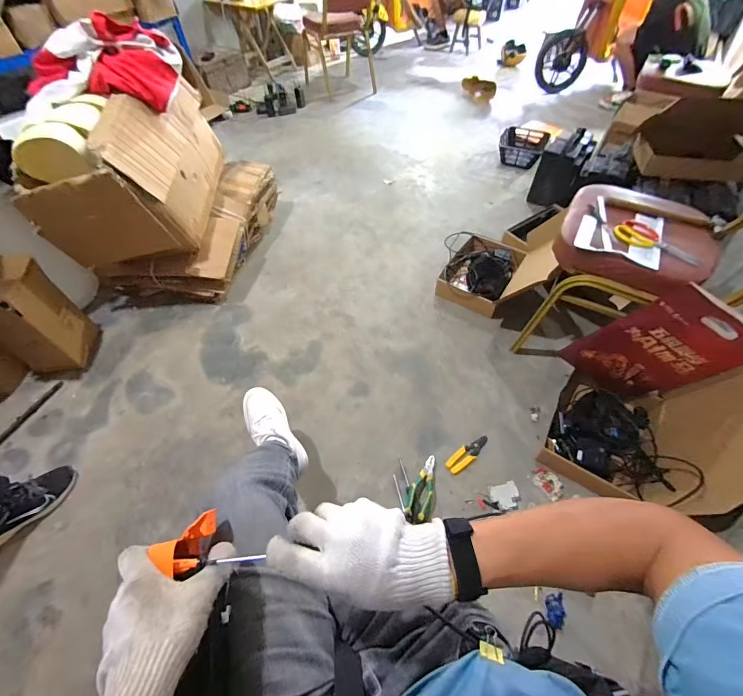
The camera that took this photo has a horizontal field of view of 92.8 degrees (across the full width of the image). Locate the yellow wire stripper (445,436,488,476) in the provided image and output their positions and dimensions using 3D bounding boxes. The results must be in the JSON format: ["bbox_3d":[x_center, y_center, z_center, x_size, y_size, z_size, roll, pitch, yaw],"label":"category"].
[{"bbox_3d":[0.300,0.326,1.096,0.164,0.018,0.051,-32,59,-22],"label":"yellow wire stripper"}]

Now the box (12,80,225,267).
[{"bbox_3d":[-0.896,-0.665,1.340,0.414,0.413,0.658,1,53,2],"label":"box"}]

